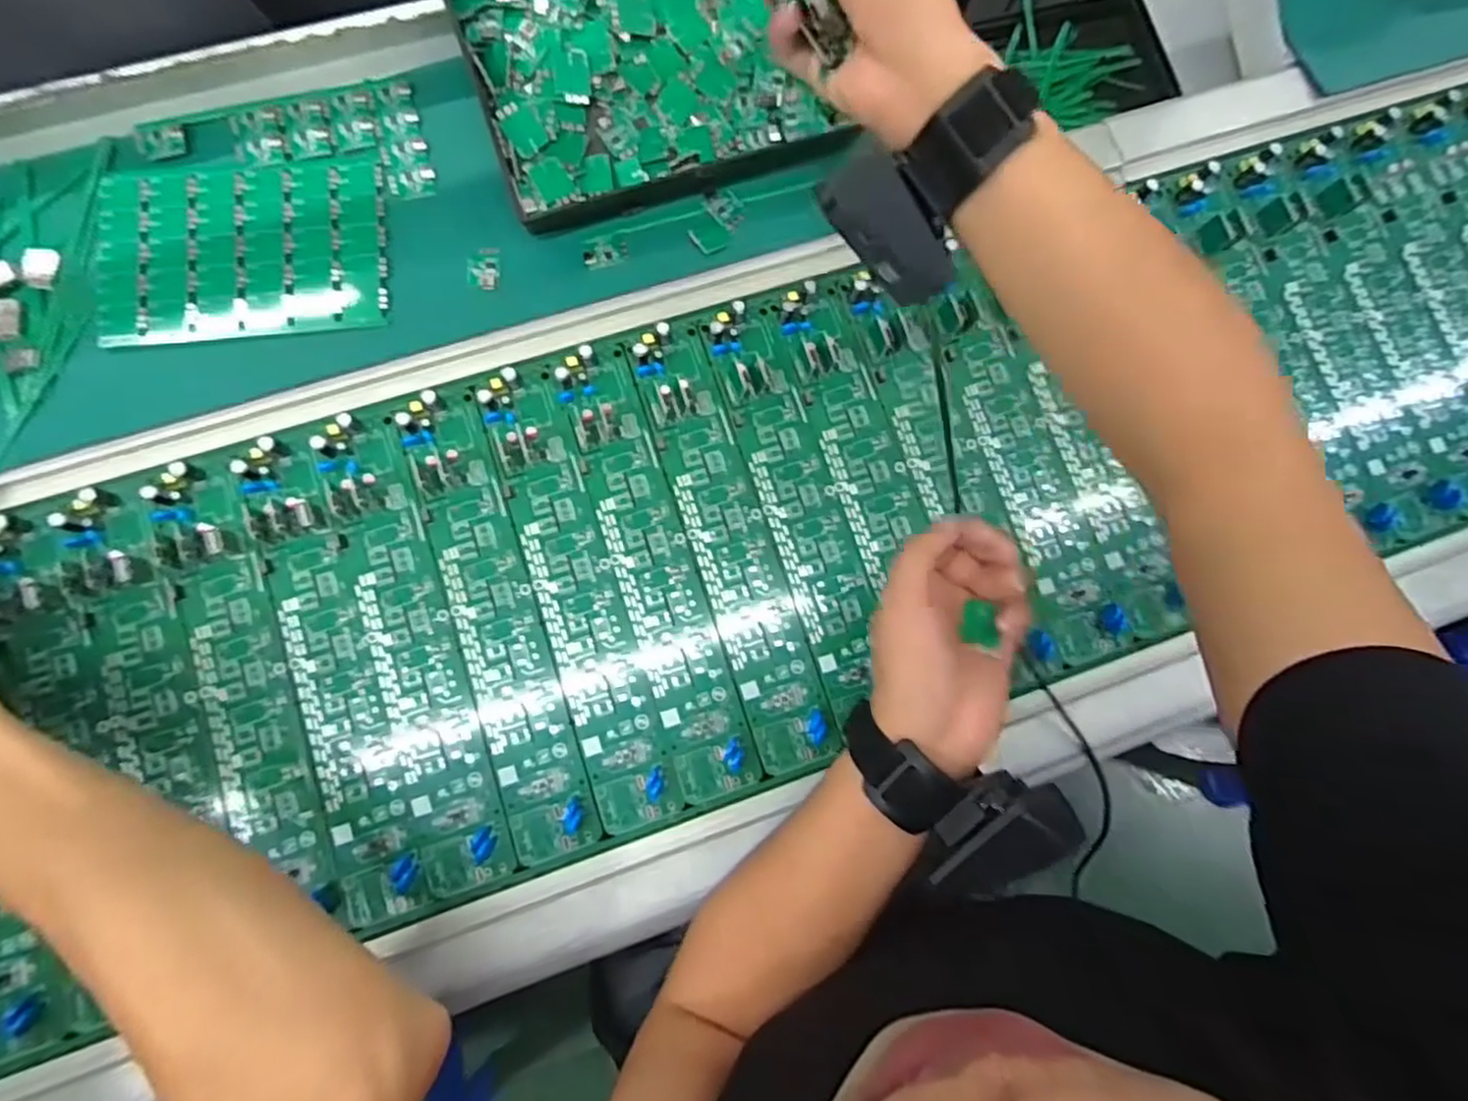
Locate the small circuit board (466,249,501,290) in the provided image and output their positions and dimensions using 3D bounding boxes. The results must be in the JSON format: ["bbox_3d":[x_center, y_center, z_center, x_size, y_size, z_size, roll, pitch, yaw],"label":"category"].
[{"bbox_3d":[-0.154,-0.173,0.433,0.020,0.004,0.026,-3,84,-5],"label":"small circuit board"}]

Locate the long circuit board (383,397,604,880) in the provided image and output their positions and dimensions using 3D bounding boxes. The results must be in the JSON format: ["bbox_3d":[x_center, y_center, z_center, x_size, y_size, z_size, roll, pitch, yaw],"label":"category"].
[{"bbox_3d":[-0.137,0.039,0.408,0.050,0.011,0.271,-19,86,-7],"label":"long circuit board"}]

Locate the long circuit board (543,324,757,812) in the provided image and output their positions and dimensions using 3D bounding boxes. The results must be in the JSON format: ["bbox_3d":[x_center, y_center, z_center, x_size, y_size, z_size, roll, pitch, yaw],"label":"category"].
[{"bbox_3d":[-0.050,0.008,0.423,0.049,0.016,0.276,-18,86,-6],"label":"long circuit board"}]

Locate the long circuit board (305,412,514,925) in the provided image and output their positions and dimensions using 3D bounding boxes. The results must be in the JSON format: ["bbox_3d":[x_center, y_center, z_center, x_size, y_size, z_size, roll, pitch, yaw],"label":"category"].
[{"bbox_3d":[-0.183,0.055,0.401,0.048,0.014,0.273,-18,86,-6],"label":"long circuit board"}]

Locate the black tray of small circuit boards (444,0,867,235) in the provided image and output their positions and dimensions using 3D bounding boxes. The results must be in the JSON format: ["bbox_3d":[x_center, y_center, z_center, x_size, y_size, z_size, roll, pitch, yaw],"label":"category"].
[{"bbox_3d":[-0.055,-0.309,0.427,0.206,0.026,0.172,-20,101,-8],"label":"black tray of small circuit boards"}]

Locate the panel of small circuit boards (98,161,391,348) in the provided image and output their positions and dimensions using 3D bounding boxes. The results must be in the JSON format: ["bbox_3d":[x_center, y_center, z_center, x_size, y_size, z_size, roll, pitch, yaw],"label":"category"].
[{"bbox_3d":[-0.294,-0.180,0.427,0.162,0.007,0.107,-6,84,-5],"label":"panel of small circuit boards"}]

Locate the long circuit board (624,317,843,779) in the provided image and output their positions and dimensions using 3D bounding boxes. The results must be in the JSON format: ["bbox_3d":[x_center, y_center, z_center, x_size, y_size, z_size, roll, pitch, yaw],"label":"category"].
[{"bbox_3d":[-0.002,-0.007,0.418,0.048,0.018,0.269,-18,86,-6],"label":"long circuit board"}]

